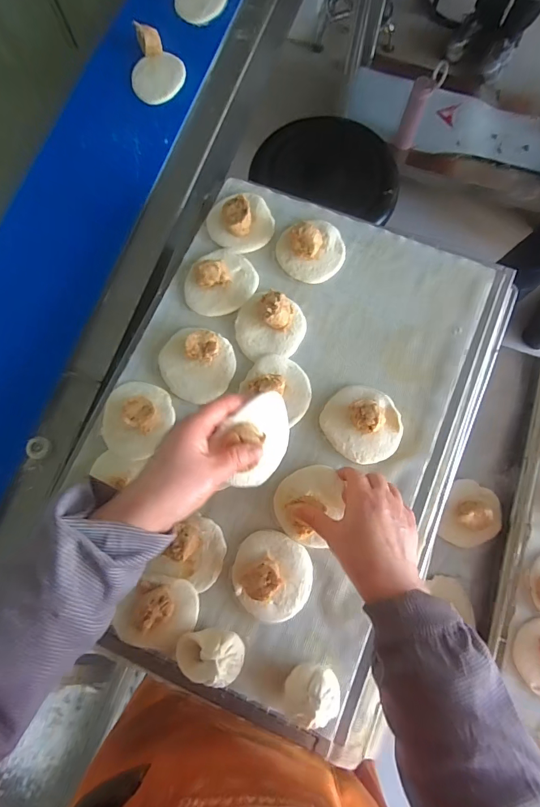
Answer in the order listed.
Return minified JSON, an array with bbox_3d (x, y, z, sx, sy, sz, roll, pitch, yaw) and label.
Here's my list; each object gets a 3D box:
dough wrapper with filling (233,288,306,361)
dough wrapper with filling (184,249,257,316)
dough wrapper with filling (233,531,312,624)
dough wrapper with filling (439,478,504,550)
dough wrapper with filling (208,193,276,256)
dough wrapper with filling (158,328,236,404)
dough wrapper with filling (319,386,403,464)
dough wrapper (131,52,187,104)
[{"bbox_3d":[0.001,-0.104,0.497,0.087,0.037,0.084,0,78,1],"label":"dough wrapper with filling"},{"bbox_3d":[-0.066,-0.164,0.507,0.093,0.035,0.086,0,78,1],"label":"dough wrapper with filling"},{"bbox_3d":[0.002,0.192,0.433,0.086,0.035,0.090,12,78,3],"label":"dough wrapper with filling"},{"bbox_3d":[0.278,0.154,0.536,0.076,0.026,0.089,26,79,6],"label":"dough wrapper with filling"},{"bbox_3d":[-0.037,-0.243,0.523,0.086,0.032,0.075,-24,79,-5],"label":"dough wrapper with filling"},{"bbox_3d":[-0.092,-0.048,0.487,0.092,0.034,0.085,5,78,2],"label":"dough wrapper with filling"},{"bbox_3d":[0.112,0.022,0.468,0.093,0.040,0.088,0,78,1],"label":"dough wrapper with filling"},{"bbox_3d":[-0.188,-0.547,0.659,0.092,0.013,0.092,0,78,1],"label":"dough wrapper"}]

